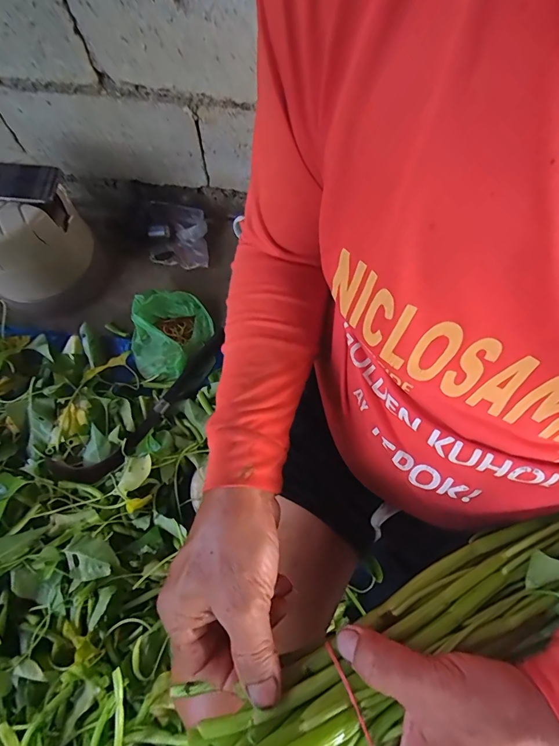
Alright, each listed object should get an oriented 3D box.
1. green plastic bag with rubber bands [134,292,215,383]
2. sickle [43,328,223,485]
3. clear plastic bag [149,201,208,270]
[{"bbox_3d":[-0.229,-0.088,0.817,0.163,0.064,0.191,-8,70,-4],"label":"green plastic bag with rubber bands"},{"bbox_3d":[-0.244,0.062,0.752,0.087,0.046,0.412,43,74,13],"label":"sickle"},{"bbox_3d":[-0.238,-0.335,0.933,0.140,0.036,0.162,4,70,0],"label":"clear plastic bag"}]

